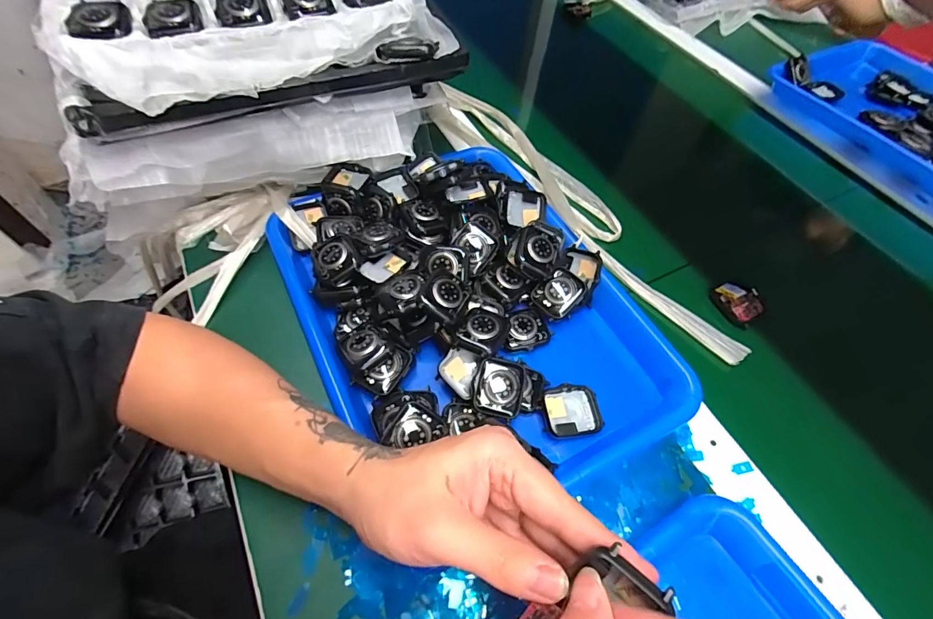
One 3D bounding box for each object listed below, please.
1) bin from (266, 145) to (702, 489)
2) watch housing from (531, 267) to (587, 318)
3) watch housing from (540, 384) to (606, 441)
[{"bbox_3d":[-0.003,-0.009,0.364,0.247,0.054,0.325,-23,60,-17],"label":"bin"},{"bbox_3d":[0.080,-0.014,0.373,0.042,0.009,0.035,-39,79,-4],"label":"watch housing"},{"bbox_3d":[0.080,0.078,0.331,0.044,0.011,0.038,-5,56,-5],"label":"watch housing"}]

